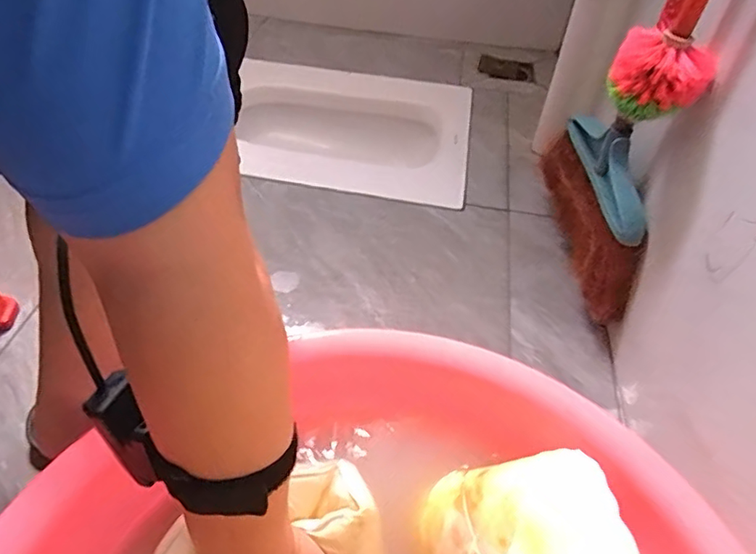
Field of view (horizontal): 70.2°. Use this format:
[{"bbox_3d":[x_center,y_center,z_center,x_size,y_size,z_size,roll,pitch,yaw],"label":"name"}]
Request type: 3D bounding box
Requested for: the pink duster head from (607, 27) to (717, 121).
[{"bbox_3d":[0.291,-0.211,0.558,0.093,0.072,0.090,25,50,19],"label":"pink duster head"}]

